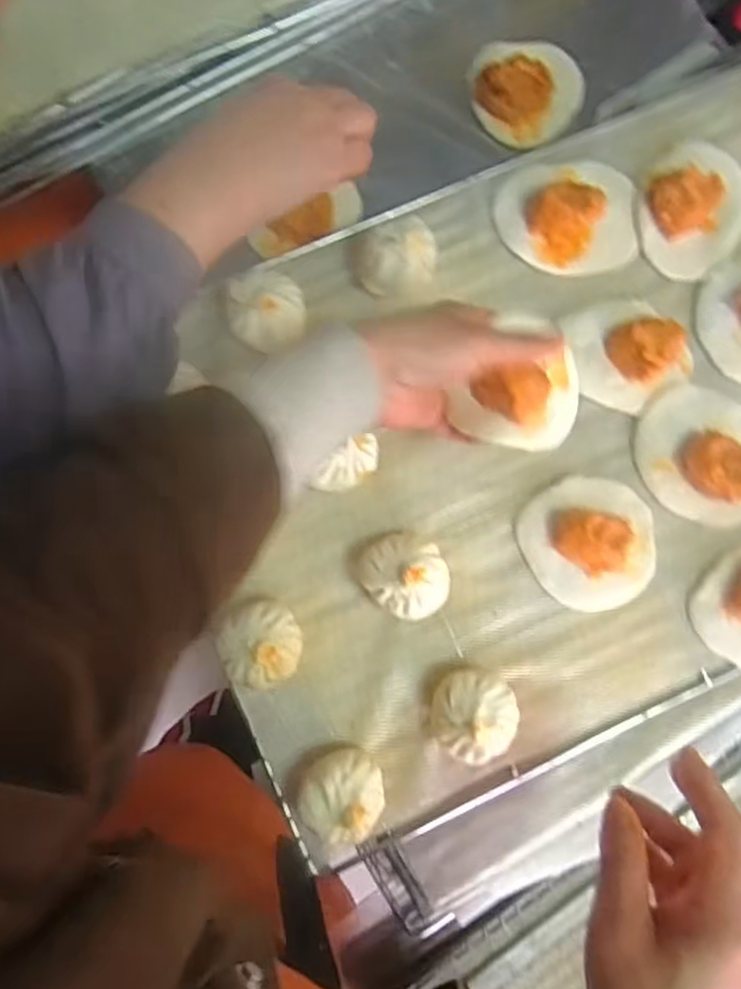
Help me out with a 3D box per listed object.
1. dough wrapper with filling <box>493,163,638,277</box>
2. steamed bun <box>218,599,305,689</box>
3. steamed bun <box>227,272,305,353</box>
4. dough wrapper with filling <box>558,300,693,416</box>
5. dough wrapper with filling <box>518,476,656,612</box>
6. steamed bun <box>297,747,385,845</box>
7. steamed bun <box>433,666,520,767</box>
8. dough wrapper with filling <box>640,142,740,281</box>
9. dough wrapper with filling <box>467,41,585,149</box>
[{"bbox_3d":[0.141,-0.195,0.494,0.099,0.029,0.082,-4,87,-3],"label":"dough wrapper with filling"},{"bbox_3d":[-0.069,0.094,0.454,0.048,0.044,0.051,0,87,-3],"label":"steamed bun"},{"bbox_3d":[-0.067,-0.120,0.469,0.047,0.044,0.055,-2,87,-3],"label":"steamed bun"},{"bbox_3d":[0.179,-0.102,0.495,0.073,0.026,0.080,0,87,-3],"label":"dough wrapper with filling"},{"bbox_3d":[0.152,0.030,0.479,0.087,0.030,0.087,0,87,-3],"label":"dough wrapper with filling"},{"bbox_3d":[-0.018,0.187,0.452,0.051,0.045,0.050,-1,87,-3],"label":"steamed bun"},{"bbox_3d":[0.066,0.141,0.463,0.054,0.047,0.054,0,87,-3],"label":"steamed bun"},{"bbox_3d":[0.229,-0.204,0.498,0.087,0.025,0.080,0,87,-3],"label":"dough wrapper with filling"},{"bbox_3d":[0.123,-0.324,0.567,0.089,0.026,0.085,0,84,-3],"label":"dough wrapper with filling"}]

